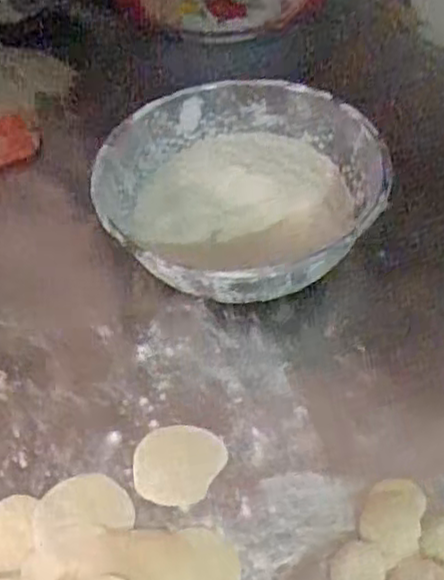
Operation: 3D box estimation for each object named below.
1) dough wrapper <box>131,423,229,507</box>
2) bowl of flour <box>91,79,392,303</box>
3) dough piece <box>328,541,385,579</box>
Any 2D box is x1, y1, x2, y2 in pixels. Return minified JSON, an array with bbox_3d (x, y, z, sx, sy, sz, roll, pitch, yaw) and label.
[{"bbox_3d":[-0.031,0.118,0.505,0.055,0.004,0.059,-2,52,2],"label":"dough wrapper"},{"bbox_3d":[0.016,-0.075,0.606,0.212,0.081,0.217,-2,52,2],"label":"bowl of flour"},{"bbox_3d":[0.082,0.170,0.451,0.033,0.008,0.032,-7,52,-2],"label":"dough piece"}]

